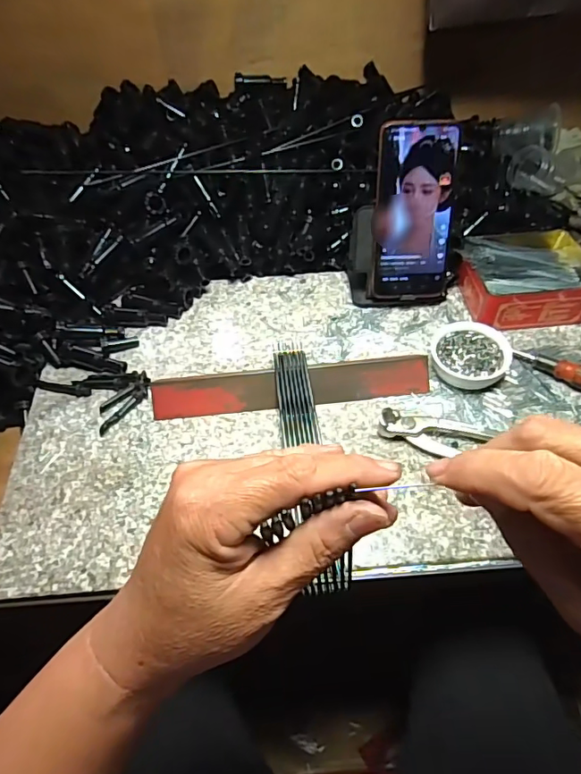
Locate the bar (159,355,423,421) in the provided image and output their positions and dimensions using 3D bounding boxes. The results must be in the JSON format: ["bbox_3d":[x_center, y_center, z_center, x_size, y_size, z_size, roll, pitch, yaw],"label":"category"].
[{"bbox_3d":[0.000,0.000,0.471,0.253,0.012,0.037,-5,84,-1],"label":"bar"}]

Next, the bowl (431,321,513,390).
[{"bbox_3d":[0.172,-0.029,0.487,0.072,0.026,0.071,-2,51,2],"label":"bowl"}]

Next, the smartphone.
[{"bbox_3d":[0.123,-0.172,0.506,0.077,0.166,0.010,0,26,4],"label":"smartphone"}]

